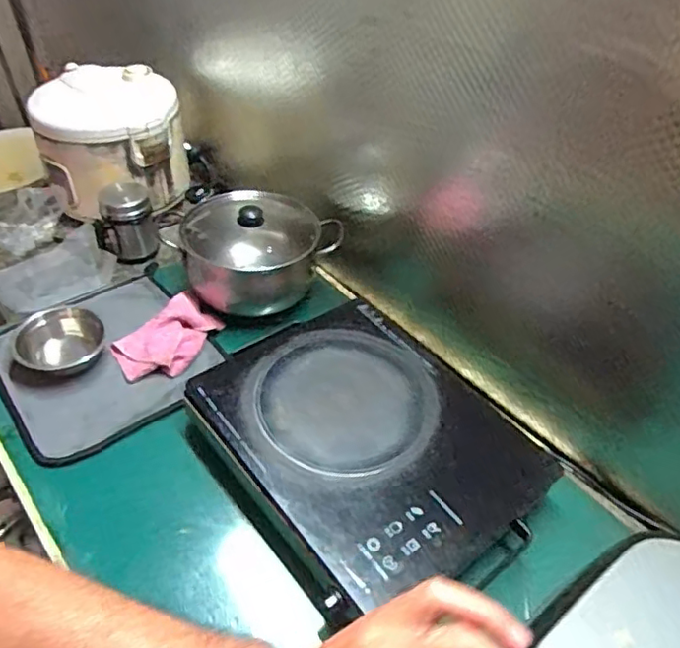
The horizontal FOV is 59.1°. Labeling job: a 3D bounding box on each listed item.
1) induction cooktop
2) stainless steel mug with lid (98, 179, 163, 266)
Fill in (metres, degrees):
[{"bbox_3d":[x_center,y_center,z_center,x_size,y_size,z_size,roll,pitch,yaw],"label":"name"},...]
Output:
[{"bbox_3d":[0.031,0.145,0.769,0.339,0.067,0.422,-25,51,-28],"label":"induction cooktop"},{"bbox_3d":[-0.385,-0.184,1.078,0.103,0.116,0.095,-8,45,-13],"label":"stainless steel mug with lid"}]

